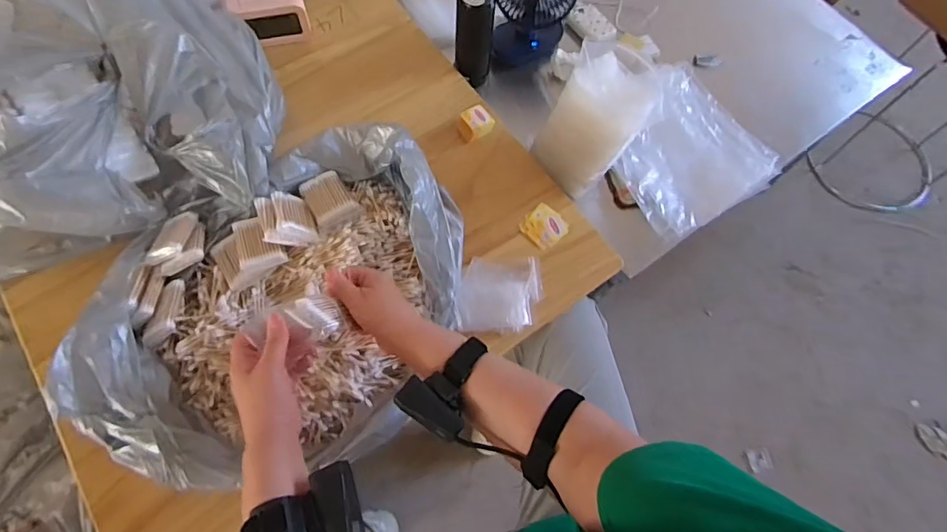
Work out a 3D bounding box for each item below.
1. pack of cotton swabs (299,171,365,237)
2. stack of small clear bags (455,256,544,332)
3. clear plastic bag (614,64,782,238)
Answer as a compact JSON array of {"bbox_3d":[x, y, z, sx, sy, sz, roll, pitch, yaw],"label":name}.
[{"bbox_3d":[-0.202,-0.090,0.707,0.067,0.016,0.087,-36,73,-15],"label":"pack of cotton swabs"},{"bbox_3d":[0.039,0.040,0.749,0.123,0.020,0.117,3,67,-1],"label":"stack of small clear bags"},{"bbox_3d":[0.371,-0.216,0.920,0.271,0.021,0.276,-31,77,-13],"label":"clear plastic bag"}]

